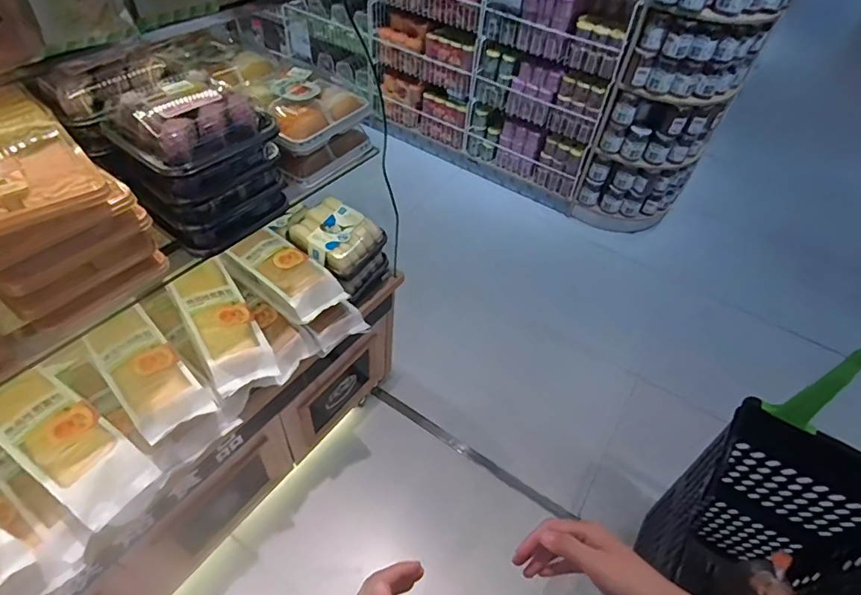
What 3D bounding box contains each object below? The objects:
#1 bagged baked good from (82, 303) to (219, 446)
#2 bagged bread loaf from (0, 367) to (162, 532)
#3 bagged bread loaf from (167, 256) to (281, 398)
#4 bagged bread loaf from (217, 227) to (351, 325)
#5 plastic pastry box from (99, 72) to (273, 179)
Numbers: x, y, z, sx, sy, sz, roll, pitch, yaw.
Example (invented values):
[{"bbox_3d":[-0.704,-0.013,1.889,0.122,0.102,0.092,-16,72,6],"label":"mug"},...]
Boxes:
[{"bbox_3d":[-0.507,0.140,0.868,0.118,0.063,0.243,-35,59,-30],"label":"bagged baked good"},{"bbox_3d":[-0.590,0.234,0.782,0.282,0.072,0.112,28,52,19],"label":"bagged bread loaf"},{"bbox_3d":[-0.425,0.050,0.971,0.121,0.061,0.309,-27,56,-26],"label":"bagged bread loaf"},{"bbox_3d":[-0.322,-0.053,1.074,0.276,0.068,0.127,32,53,22],"label":"bagged bread loaf"},{"bbox_3d":[-0.360,-0.262,0.715,0.167,0.068,0.188,32,53,21],"label":"plastic pastry box"}]

